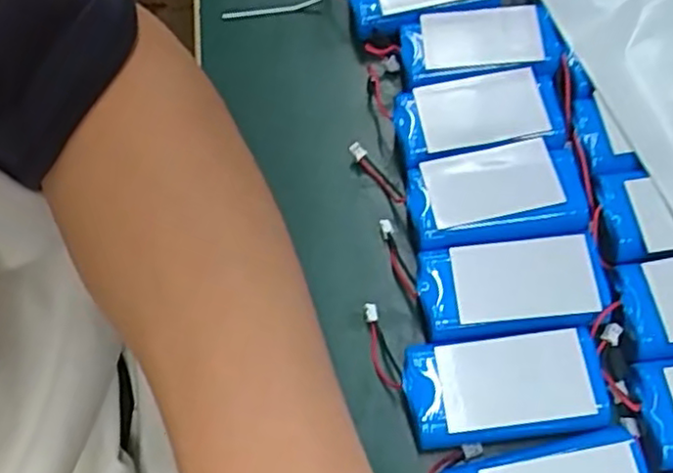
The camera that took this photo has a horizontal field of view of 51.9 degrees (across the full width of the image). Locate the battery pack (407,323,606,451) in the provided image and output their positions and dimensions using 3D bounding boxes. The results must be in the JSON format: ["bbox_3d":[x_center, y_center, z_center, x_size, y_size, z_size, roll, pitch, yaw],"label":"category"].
[{"bbox_3d":[0.060,0.053,0.245,0.068,0.010,0.035,-6,66,0],"label":"battery pack"}]

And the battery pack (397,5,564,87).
[{"bbox_3d":[0.062,-0.083,0.301,0.064,0.011,0.036,-5,66,1],"label":"battery pack"}]

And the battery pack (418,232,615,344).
[{"bbox_3d":[0.067,0.019,0.257,0.069,0.008,0.035,-6,66,1],"label":"battery pack"}]

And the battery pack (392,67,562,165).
[{"bbox_3d":[0.059,-0.051,0.287,0.066,0.012,0.034,-11,66,-2],"label":"battery pack"}]

